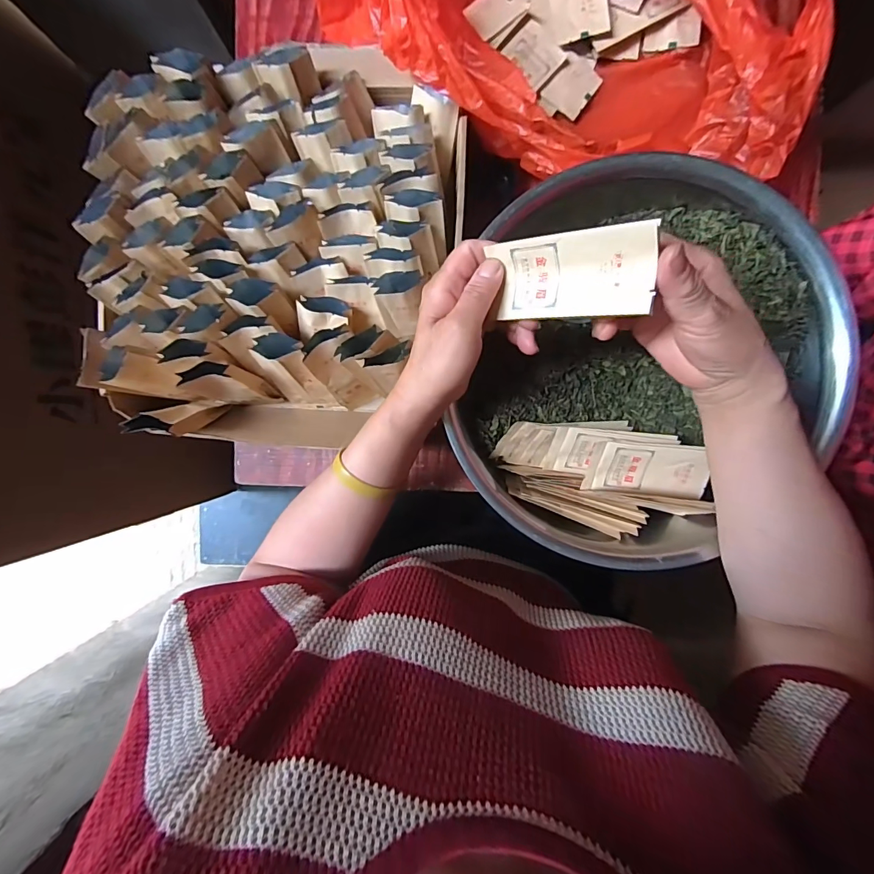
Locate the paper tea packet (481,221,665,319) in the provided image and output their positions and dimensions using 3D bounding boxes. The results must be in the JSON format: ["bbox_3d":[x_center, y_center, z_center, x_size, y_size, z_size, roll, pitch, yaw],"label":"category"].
[{"bbox_3d":[0.084,-0.103,0.277,0.101,0.007,0.051,9,113,38],"label":"paper tea packet"}]

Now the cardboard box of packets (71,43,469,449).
[{"bbox_3d":[-0.144,-0.173,0.423,0.327,0.108,0.342,3,92,2],"label":"cardboard box of packets"}]

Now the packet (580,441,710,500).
[{"bbox_3d":[0.188,0.030,0.383,0.106,0.008,0.051,4,119,0],"label":"packet"}]

